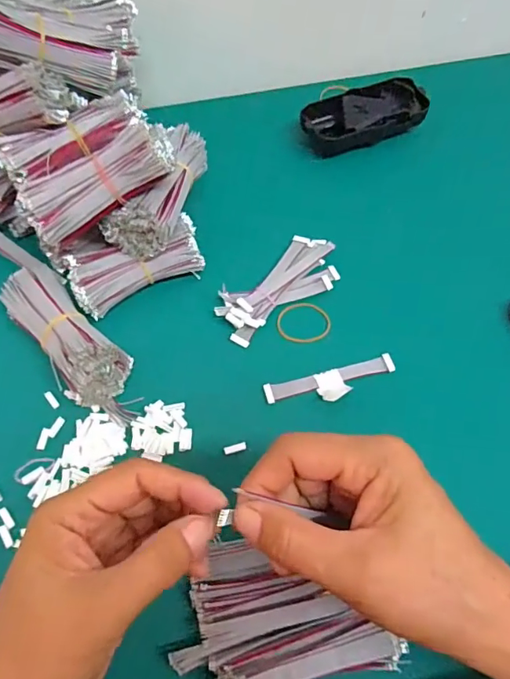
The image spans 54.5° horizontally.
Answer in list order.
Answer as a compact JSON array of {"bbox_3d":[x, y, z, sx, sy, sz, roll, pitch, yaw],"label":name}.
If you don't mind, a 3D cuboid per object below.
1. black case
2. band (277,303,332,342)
[{"bbox_3d":[0.098,-0.201,0.444,0.107,0.022,0.049,-22,63,-9],"label":"black case"},{"bbox_3d":[0.036,-0.013,0.358,0.038,0.004,0.031,4,61,4],"label":"band"}]

